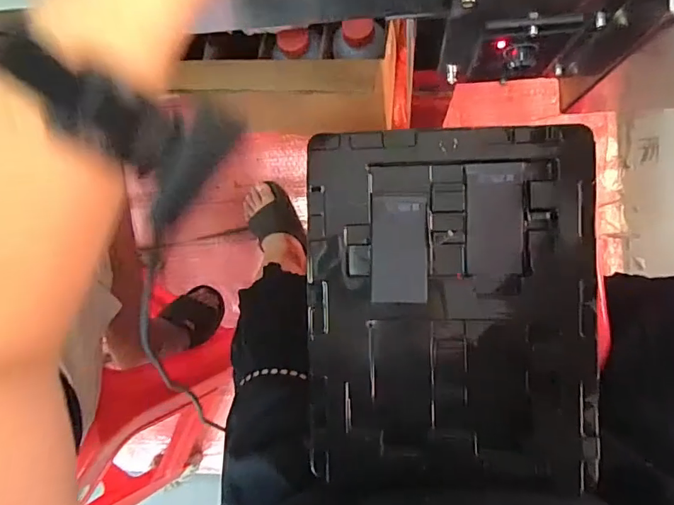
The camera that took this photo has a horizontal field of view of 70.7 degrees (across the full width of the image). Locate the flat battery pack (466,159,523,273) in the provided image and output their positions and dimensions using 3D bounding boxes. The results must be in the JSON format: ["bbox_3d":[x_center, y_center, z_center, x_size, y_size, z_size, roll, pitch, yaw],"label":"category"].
[{"bbox_3d":[0.124,-0.026,0.372,0.043,0.004,0.087,0,90,8],"label":"flat battery pack"}]

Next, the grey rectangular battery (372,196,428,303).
[{"bbox_3d":[0.049,-0.002,0.375,0.043,0.005,0.083,0,90,8],"label":"grey rectangular battery"}]

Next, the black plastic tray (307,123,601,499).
[{"bbox_3d":[0.087,0.041,0.371,0.218,0.019,0.272,-1,90,8],"label":"black plastic tray"}]

